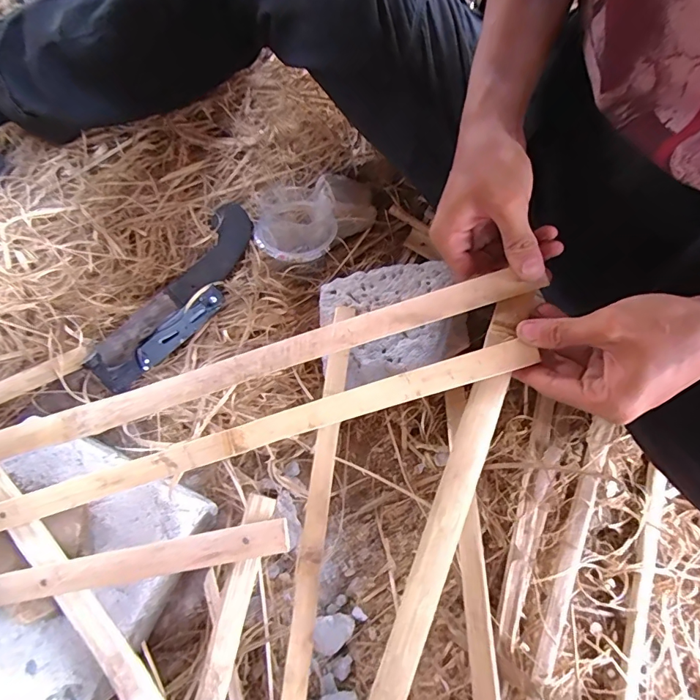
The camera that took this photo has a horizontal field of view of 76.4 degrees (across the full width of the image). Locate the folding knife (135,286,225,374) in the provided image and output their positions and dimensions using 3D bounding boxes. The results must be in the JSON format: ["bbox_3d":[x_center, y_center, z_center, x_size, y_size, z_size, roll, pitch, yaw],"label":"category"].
[{"bbox_3d":[-0.195,-0.027,0.509,0.118,0.032,0.012,-44,34,-14],"label":"folding knife"}]

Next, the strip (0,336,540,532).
[{"bbox_3d":[-0.102,0.075,0.340,0.488,0.009,0.021,-18,73,3],"label":"strip"}]

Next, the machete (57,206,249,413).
[{"bbox_3d":[-0.203,-0.068,0.518,0.054,0.032,0.252,34,74,11],"label":"machete"}]

